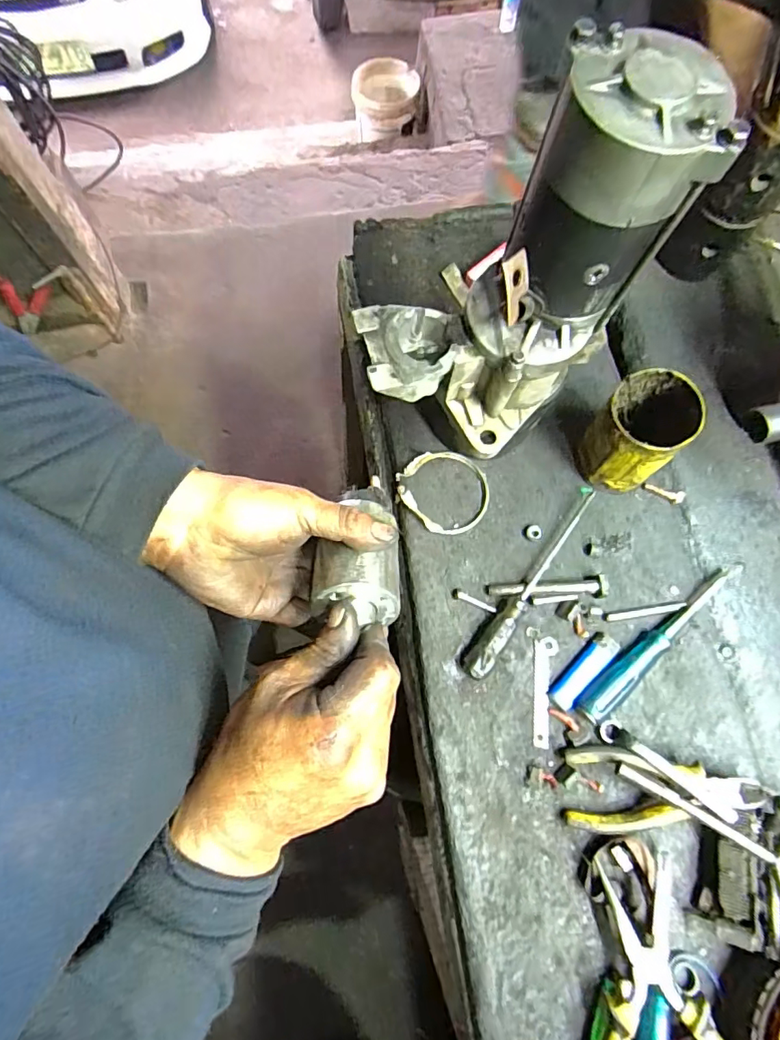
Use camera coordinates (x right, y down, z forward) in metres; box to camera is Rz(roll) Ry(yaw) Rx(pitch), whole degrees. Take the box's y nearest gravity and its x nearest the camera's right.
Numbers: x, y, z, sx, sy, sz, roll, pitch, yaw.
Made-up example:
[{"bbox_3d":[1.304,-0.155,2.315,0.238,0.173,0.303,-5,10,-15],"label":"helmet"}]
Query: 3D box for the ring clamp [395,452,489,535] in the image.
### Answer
[{"bbox_3d":[0.057,-0.033,0.519,0.087,0.020,0.091,1,74,-2],"label":"ring clamp"}]

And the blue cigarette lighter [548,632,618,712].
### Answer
[{"bbox_3d":[0.180,0.141,0.475,0.023,0.013,0.078,42,77,9],"label":"blue cigarette lighter"}]

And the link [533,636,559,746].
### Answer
[{"bbox_3d":[0.143,0.160,0.478,0.021,0.006,0.097,8,74,0],"label":"link"}]

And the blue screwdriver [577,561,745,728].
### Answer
[{"bbox_3d":[0.252,0.107,0.473,0.207,0.018,0.022,-40,79,-12],"label":"blue screwdriver"}]

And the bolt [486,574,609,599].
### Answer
[{"bbox_3d":[0.151,0.065,0.492,0.109,0.024,0.022,0,74,-2],"label":"bolt"}]

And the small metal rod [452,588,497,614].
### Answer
[{"bbox_3d":[0.082,0.078,0.494,0.044,0.009,0.010,19,74,4],"label":"small metal rod"}]

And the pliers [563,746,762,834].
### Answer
[{"bbox_3d":[0.226,0.227,0.433,0.151,0.013,0.064,-6,74,10],"label":"pliers"}]

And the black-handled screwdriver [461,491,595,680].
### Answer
[{"bbox_3d":[0.139,0.058,0.491,0.023,0.018,0.219,37,76,8],"label":"black-handled screwdriver"}]

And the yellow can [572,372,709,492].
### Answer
[{"bbox_3d":[0.229,-0.078,0.480,0.079,0.111,0.077,1,74,-2],"label":"yellow can"}]

